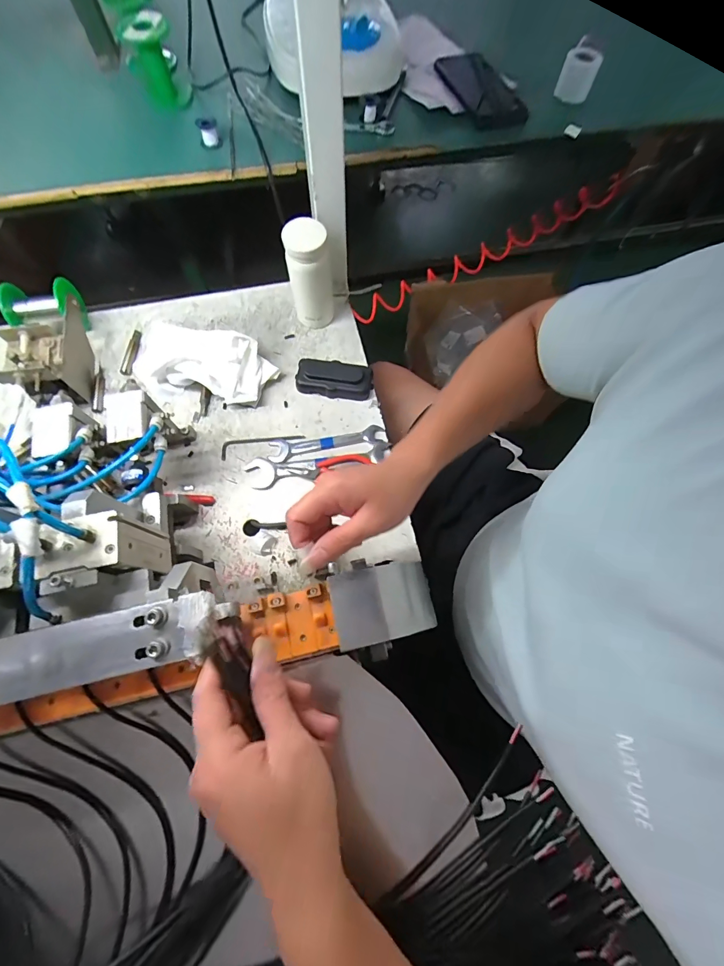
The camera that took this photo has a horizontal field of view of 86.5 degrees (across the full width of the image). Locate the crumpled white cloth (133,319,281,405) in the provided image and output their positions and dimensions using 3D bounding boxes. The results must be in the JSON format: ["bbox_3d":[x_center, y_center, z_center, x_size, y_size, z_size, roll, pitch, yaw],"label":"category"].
[{"bbox_3d":[-0.215,-0.165,0.536,0.178,0.051,0.089,9,71,2],"label":"crumpled white cloth"}]

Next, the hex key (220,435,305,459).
[{"bbox_3d":[-0.137,-0.057,0.526,0.113,0.004,0.022,-15,71,-6],"label":"hex key"}]

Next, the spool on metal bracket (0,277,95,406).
[{"bbox_3d":[-0.421,-0.186,0.517,0.080,0.085,0.169,-12,71,-5],"label":"spool on metal bracket"}]

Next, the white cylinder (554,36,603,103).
[{"bbox_3d":[0.334,-0.629,0.591,0.053,0.050,0.060,19,71,5],"label":"white cylinder"}]

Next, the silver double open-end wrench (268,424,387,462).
[{"bbox_3d":[-0.047,-0.056,0.527,0.155,0.004,0.030,-10,71,-5],"label":"silver double open-end wrench"}]

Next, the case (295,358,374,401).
[{"bbox_3d":[-0.039,-0.151,0.552,0.107,0.023,0.054,11,71,3],"label":"case"}]

